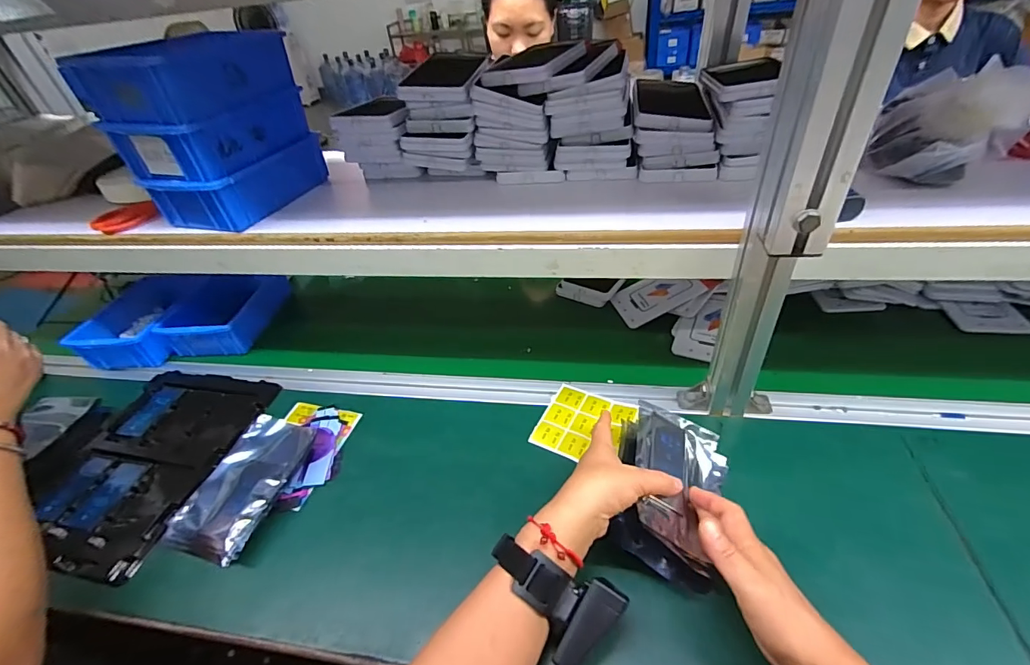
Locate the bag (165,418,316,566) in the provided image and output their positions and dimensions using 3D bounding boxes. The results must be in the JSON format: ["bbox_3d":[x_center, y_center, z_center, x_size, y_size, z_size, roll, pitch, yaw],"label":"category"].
[{"bbox_3d":[-0.308,0.174,0.514,0.106,0.036,0.162,8,43,17],"label":"bag"}]

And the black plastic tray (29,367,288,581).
[{"bbox_3d":[-0.469,0.154,0.572,0.227,0.023,0.272,4,42,14],"label":"black plastic tray"}]

